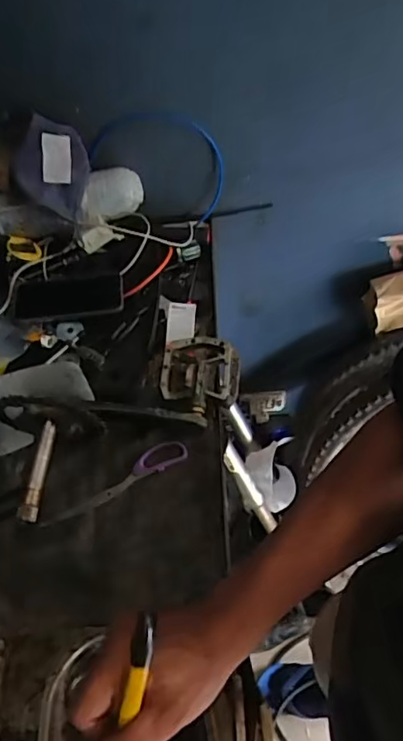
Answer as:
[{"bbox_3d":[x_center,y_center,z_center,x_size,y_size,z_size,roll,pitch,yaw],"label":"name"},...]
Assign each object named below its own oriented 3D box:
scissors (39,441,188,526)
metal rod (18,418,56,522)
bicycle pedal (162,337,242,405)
[{"bbox_3d":[-0.108,0.137,0.683,0.193,0.014,0.038,-24,53,-15],"label":"scissors"},{"bbox_3d":[-0.189,0.115,0.641,0.022,0.014,0.116,4,65,8],"label":"metal rod"},{"bbox_3d":[-0.001,-0.003,0.746,0.103,0.024,0.099,5,51,9],"label":"bicycle pedal"}]

